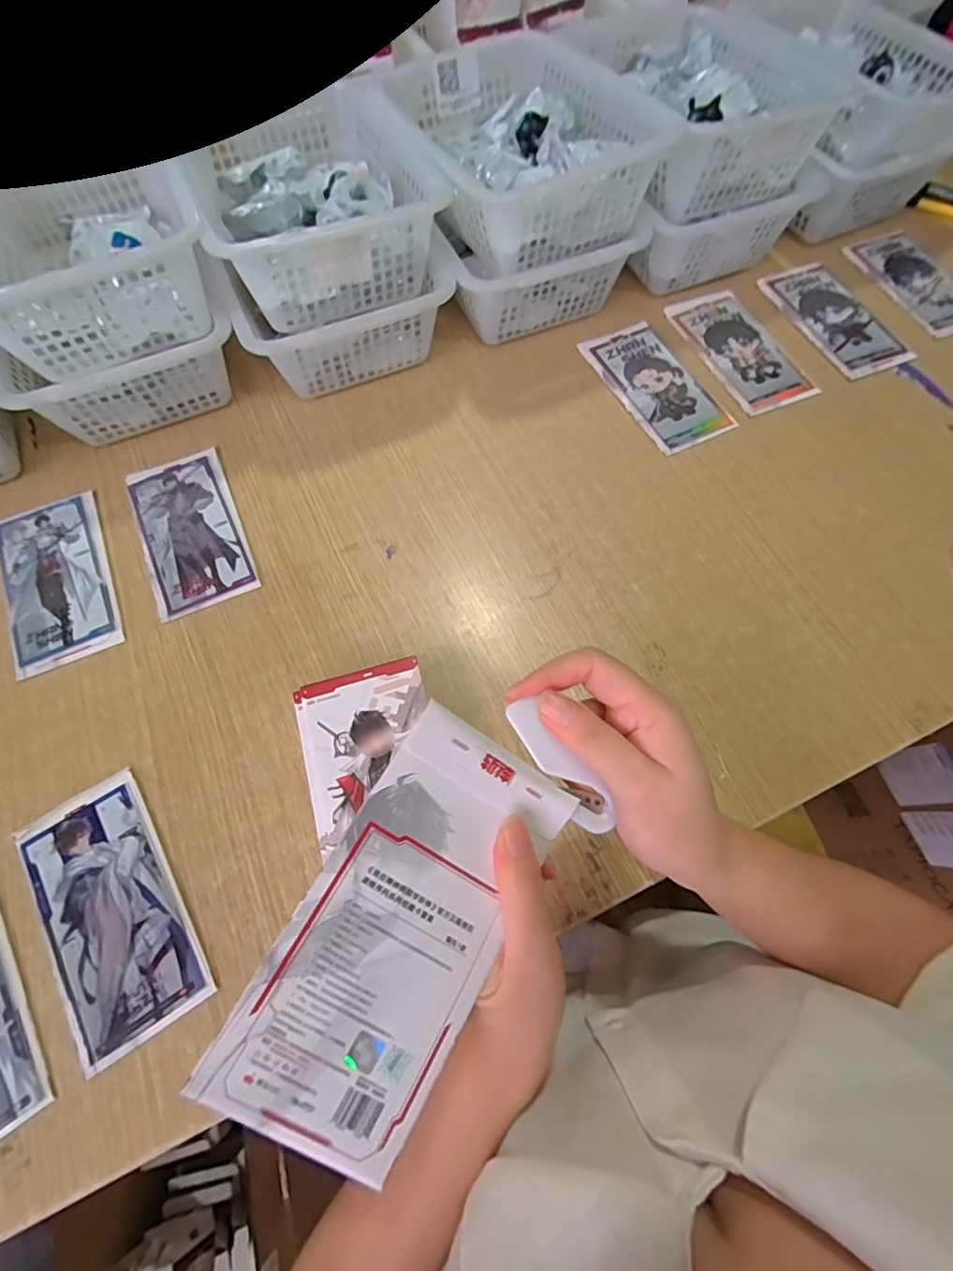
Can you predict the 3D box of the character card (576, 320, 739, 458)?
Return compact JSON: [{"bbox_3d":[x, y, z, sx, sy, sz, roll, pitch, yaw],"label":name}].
[{"bbox_3d":[0.177,-0.250,0.530,0.083,0.004,0.161,-25,69,-10],"label":"character card"}]

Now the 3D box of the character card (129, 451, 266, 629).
[{"bbox_3d":[-0.251,-0.094,0.467,0.083,0.004,0.161,-23,69,-9],"label":"character card"}]

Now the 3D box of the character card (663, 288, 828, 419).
[{"bbox_3d":[0.271,-0.298,0.551,0.084,0.004,0.168,-21,67,-8],"label":"character card"}]

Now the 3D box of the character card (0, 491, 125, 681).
[{"bbox_3d":[-0.353,-0.048,0.449,0.082,0.005,0.160,-23,68,-11],"label":"character card"}]

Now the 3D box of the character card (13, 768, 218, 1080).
[{"bbox_3d":[-0.241,0.179,0.350,0.082,0.005,0.161,-31,70,-12],"label":"character card"}]

